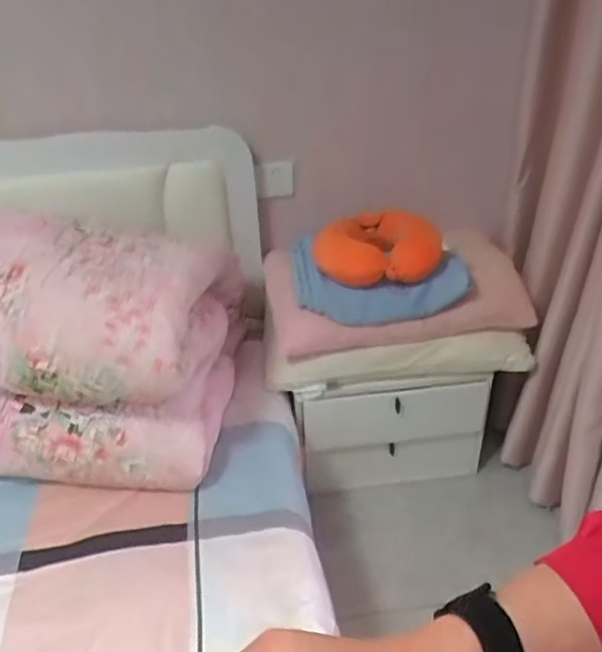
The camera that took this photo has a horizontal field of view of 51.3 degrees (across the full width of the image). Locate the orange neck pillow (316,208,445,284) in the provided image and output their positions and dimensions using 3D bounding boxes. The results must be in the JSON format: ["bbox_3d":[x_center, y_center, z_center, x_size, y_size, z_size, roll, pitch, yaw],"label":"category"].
[{"bbox_3d":[0.180,-0.175,1.507,0.291,0.189,0.111,8,36,15],"label":"orange neck pillow"}]

